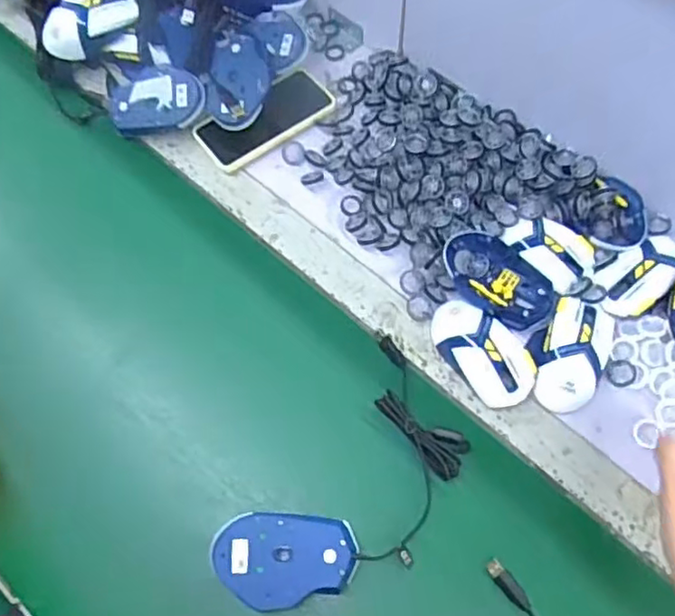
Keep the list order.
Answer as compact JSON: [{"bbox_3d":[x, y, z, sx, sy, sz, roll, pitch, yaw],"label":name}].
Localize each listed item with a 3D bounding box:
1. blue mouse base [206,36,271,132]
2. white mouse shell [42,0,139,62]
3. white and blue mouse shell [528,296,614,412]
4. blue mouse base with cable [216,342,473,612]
[{"bbox_3d":[-0.113,-0.260,0.734,0.067,0.024,0.115,3,65,1],"label":"blue mouse base"},{"bbox_3d":[-0.297,-0.348,0.760,0.118,0.043,0.059,-32,69,-15],"label":"white mouse shell"},{"bbox_3d":[0.229,0.040,0.625,0.070,0.023,0.117,18,70,10],"label":"white and blue mouse shell"},{"bbox_3d":[0.017,0.162,0.572,0.142,0.043,0.262,38,75,16],"label":"blue mouse base with cable"}]

